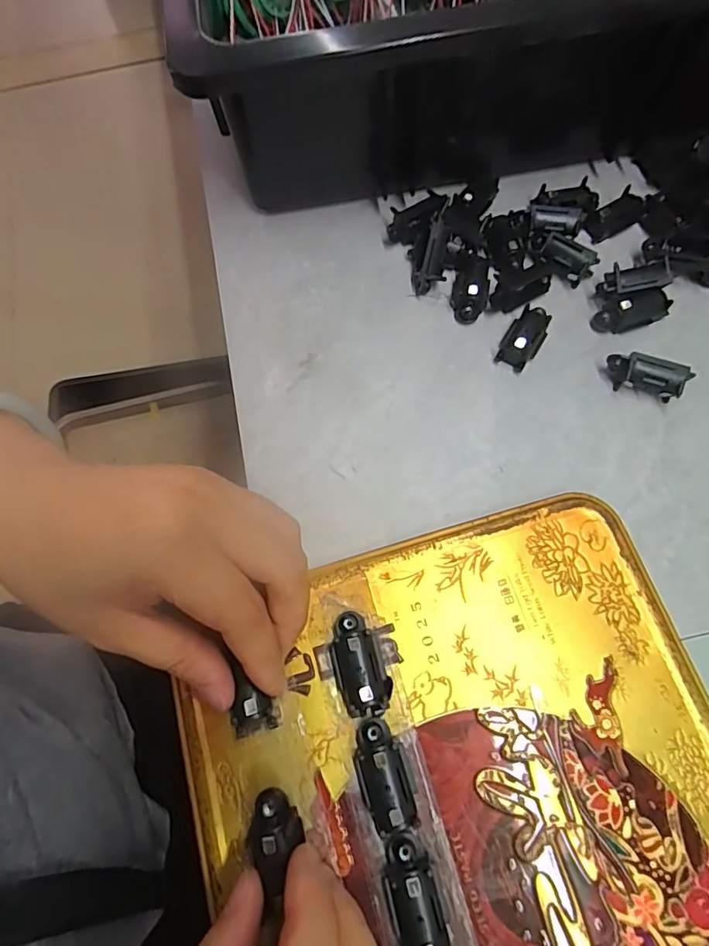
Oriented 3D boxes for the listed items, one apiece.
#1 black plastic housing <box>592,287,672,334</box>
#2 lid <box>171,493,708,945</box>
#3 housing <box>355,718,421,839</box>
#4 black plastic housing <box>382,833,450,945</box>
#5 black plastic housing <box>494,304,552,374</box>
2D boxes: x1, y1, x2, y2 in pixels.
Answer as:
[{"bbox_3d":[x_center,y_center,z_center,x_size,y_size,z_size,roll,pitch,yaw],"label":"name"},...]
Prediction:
[{"bbox_3d":[0.140,-0.081,0.259,0.035,0.015,0.013,-16,71,-4],"label":"black plastic housing"},{"bbox_3d":[0.051,0.135,0.175,0.191,0.019,0.232,-16,68,-6],"label":"lid"},{"bbox_3d":[0.011,0.105,0.181,0.018,0.017,0.034,-18,71,-5],"label":"housing"},{"bbox_3d":[0.019,0.139,0.169,0.016,0.014,0.034,-11,56,-4],"label":"black plastic housing"},{"bbox_3d":[0.084,-0.067,0.257,0.017,0.014,0.029,30,74,12],"label":"black plastic housing"}]

